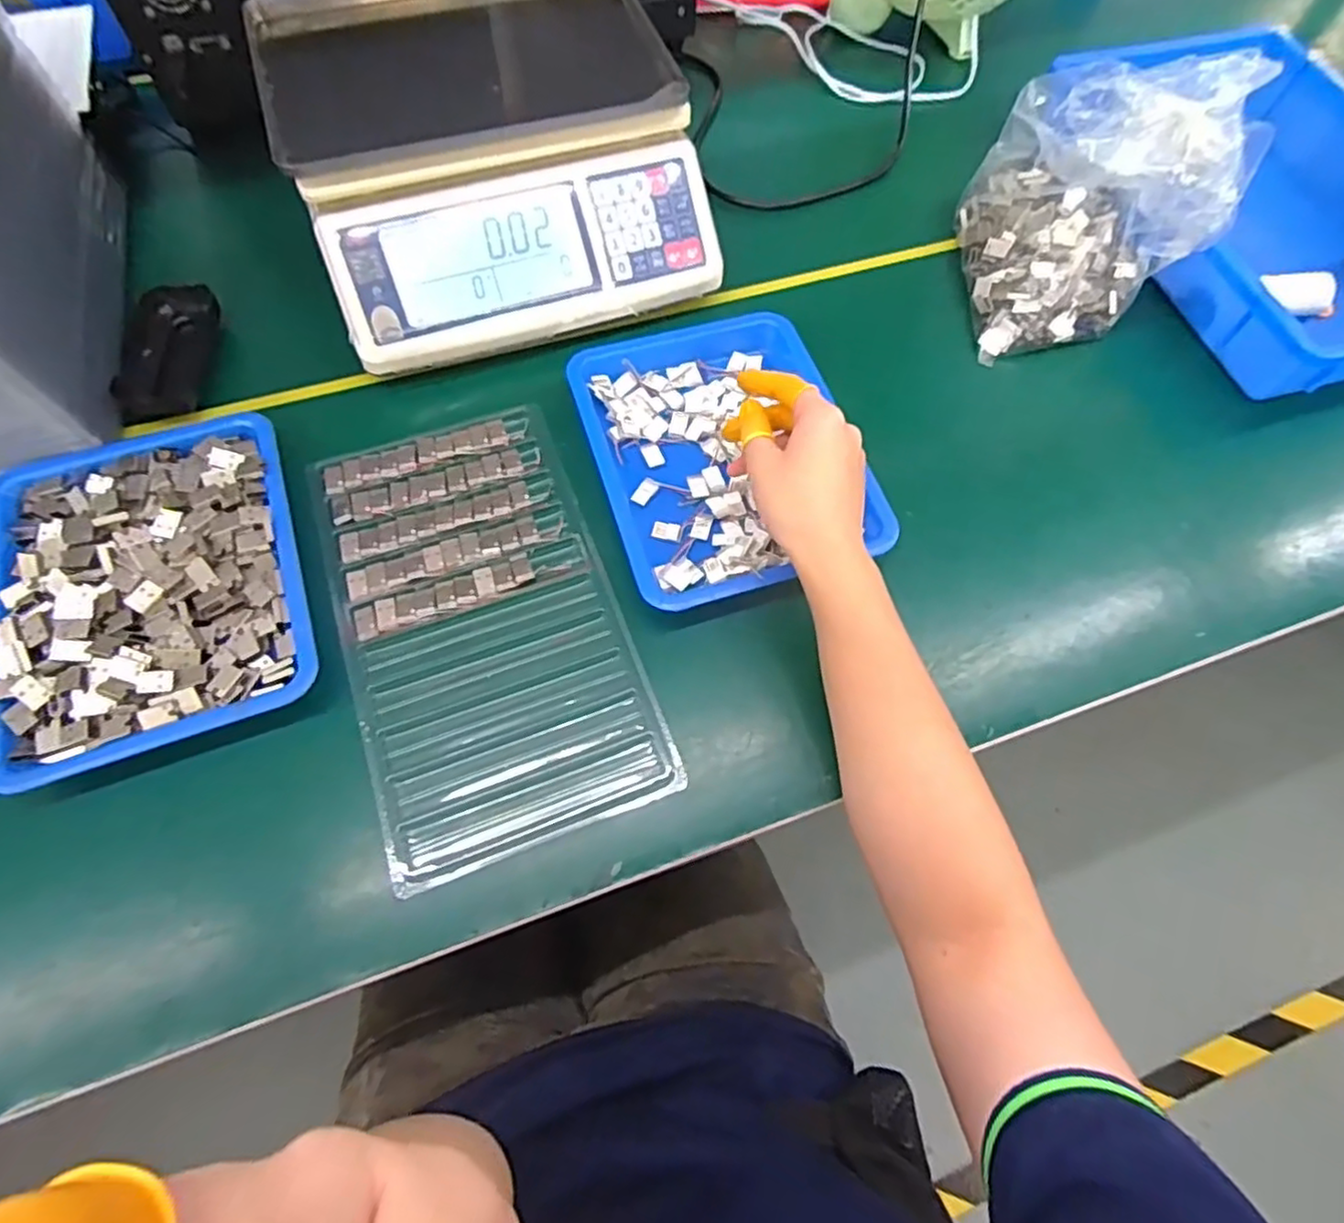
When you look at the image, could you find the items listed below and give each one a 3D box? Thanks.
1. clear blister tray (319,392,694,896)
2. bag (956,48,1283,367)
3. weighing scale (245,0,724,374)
[{"bbox_3d":[-0.121,0.003,0.432,0.156,0.009,0.287,-18,68,-10],"label":"clear blister tray"},{"bbox_3d":[0.316,-0.308,0.518,0.150,0.132,0.192,9,66,1],"label":"bag"},{"bbox_3d":[-0.145,-0.365,0.533,0.277,0.101,0.330,-18,68,-10],"label":"weighing scale"}]

